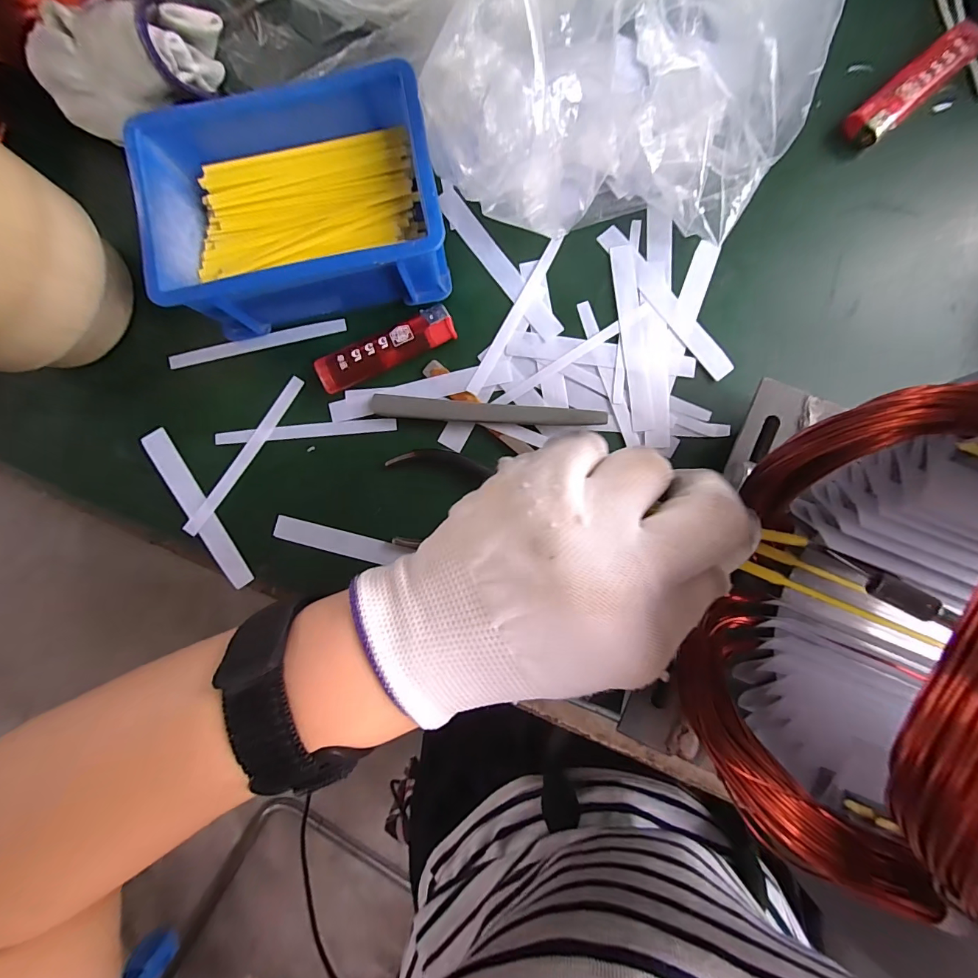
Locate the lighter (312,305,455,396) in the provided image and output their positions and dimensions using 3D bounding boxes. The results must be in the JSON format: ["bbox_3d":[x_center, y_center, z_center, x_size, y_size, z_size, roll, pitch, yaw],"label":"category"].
[{"bbox_3d":[-0.060,-0.081,0.240,0.082,0.010,0.020,-23,88,2],"label":"lighter"}]

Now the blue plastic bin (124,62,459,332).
[{"bbox_3d":[-0.099,-0.151,0.220,0.141,0.049,0.103,-10,89,2],"label":"blue plastic bin"}]

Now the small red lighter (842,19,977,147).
[{"bbox_3d":[0.241,-0.229,0.234,0.087,0.013,0.021,-40,88,1],"label":"small red lighter"}]

